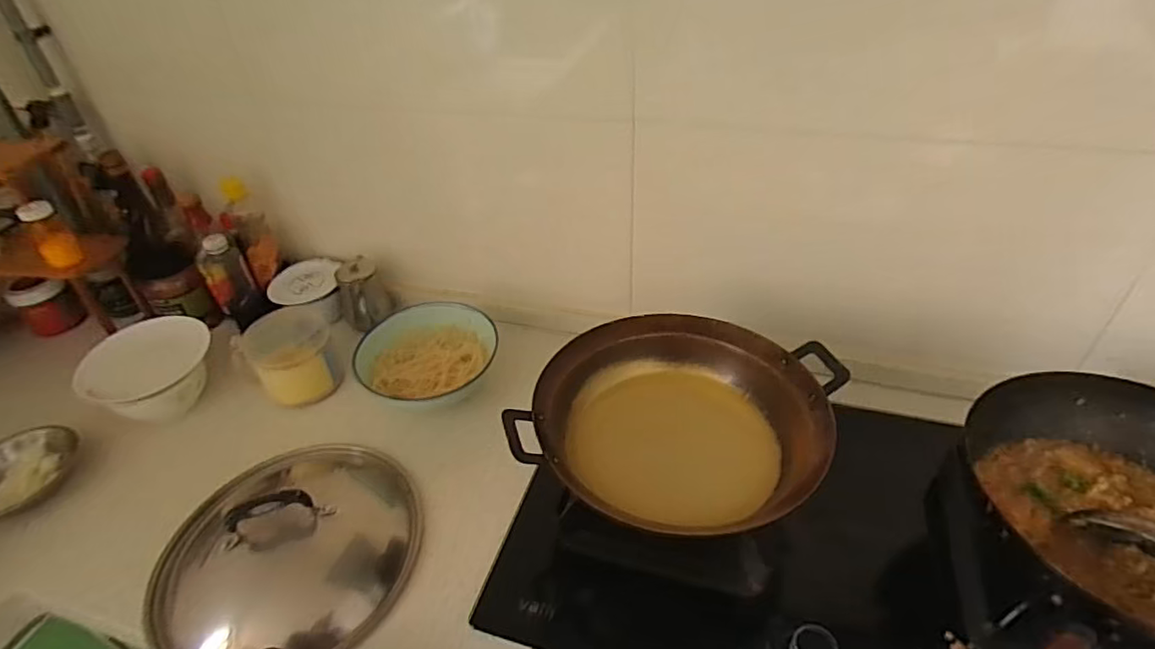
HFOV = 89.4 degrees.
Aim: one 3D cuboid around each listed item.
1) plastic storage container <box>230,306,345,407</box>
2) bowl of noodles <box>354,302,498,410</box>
[{"bbox_3d":[-0.442,0.048,0.910,0.143,0.091,0.139,-22,41,-26],"label":"plastic storage container"},{"bbox_3d":[-0.227,0.049,0.897,0.205,0.074,0.180,0,36,2],"label":"bowl of noodles"}]

